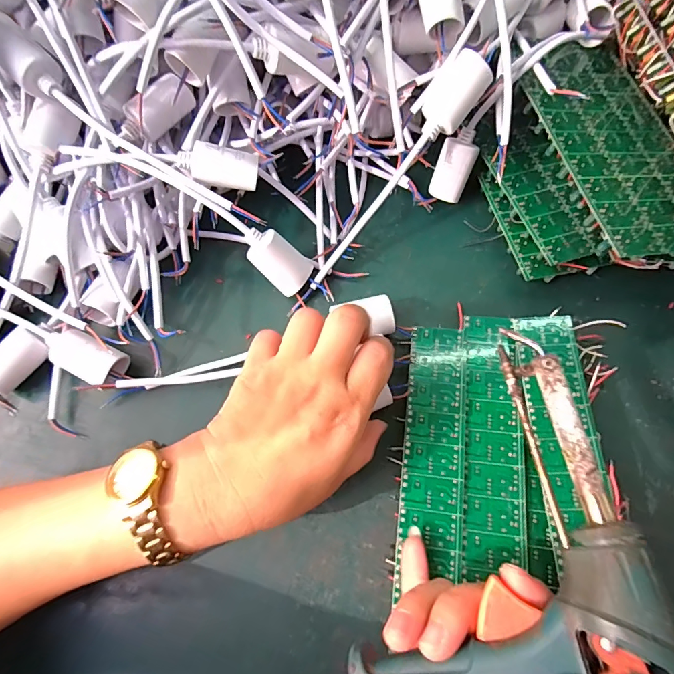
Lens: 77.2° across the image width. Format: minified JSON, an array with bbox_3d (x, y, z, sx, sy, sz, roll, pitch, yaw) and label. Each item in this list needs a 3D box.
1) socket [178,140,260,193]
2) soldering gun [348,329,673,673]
[{"bbox_3d":[-0.080,-0.117,0.288,0.052,0.018,0.021,7,69,-15],"label":"socket"},{"bbox_3d":[0.105,0.114,0.198,0.125,0.045,0.204,20,74,37],"label":"soldering gun"}]

